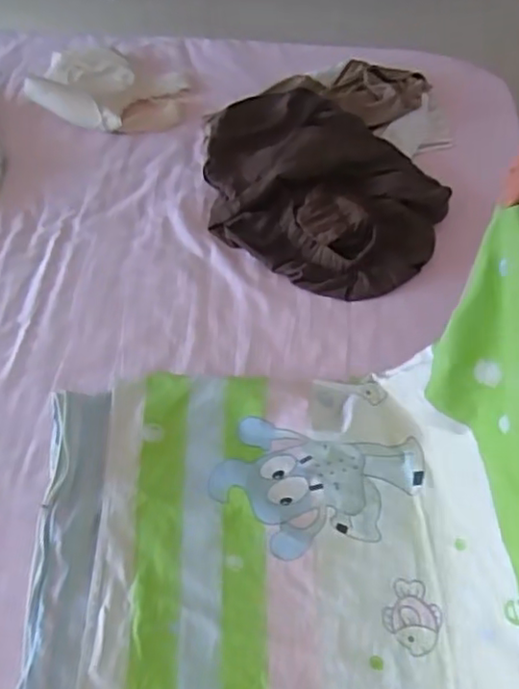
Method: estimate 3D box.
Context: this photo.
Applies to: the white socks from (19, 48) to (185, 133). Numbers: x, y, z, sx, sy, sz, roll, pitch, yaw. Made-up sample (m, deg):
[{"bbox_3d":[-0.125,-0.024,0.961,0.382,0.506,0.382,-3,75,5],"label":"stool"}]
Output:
[{"bbox_3d":[-0.236,-0.407,1.012,0.226,0.056,0.159,8,65,4],"label":"white socks"}]

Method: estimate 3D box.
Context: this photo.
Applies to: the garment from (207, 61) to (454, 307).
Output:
[{"bbox_3d":[0.097,-0.259,0.943,0.344,0.058,0.404,-4,65,-2],"label":"garment"}]

